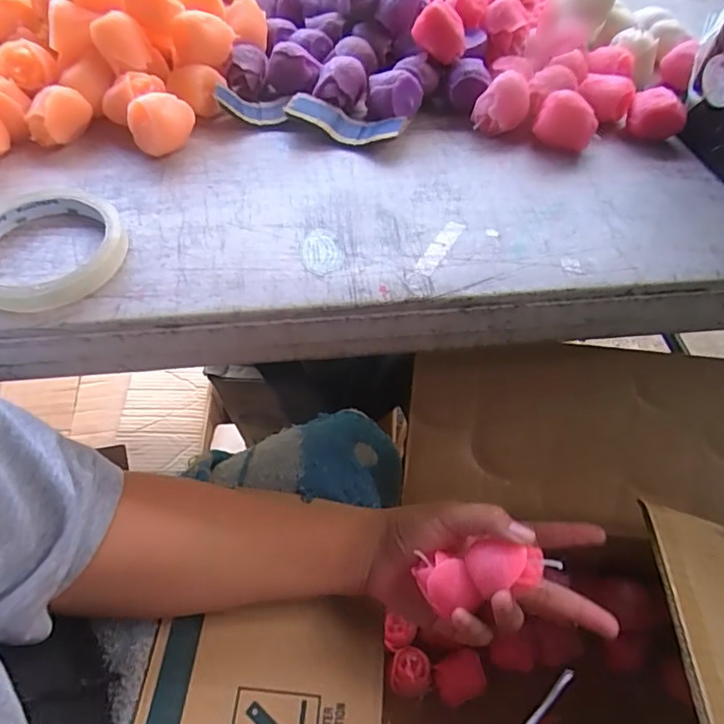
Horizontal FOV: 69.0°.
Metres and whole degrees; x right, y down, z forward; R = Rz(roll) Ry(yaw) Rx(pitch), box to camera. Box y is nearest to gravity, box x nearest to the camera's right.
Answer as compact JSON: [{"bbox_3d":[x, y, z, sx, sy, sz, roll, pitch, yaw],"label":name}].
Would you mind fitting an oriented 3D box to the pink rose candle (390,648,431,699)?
[{"bbox_3d":[0.039,0.257,0.437,0.034,0.031,0.034,1,55,-1],"label":"pink rose candle"}]

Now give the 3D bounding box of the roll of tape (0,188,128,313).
[{"bbox_3d":[-0.192,-0.070,0.319,0.090,0.014,0.092,1,55,-1],"label":"roll of tape"}]

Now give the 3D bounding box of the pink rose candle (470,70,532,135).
[{"bbox_3d":[0.108,-0.198,0.405,0.039,0.033,0.037,16,56,9],"label":"pink rose candle"}]

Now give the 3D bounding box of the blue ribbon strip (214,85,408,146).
[{"bbox_3d":[-0.037,-0.189,0.400,0.137,0.020,0.032,11,55,6],"label":"blue ribbon strip"}]

